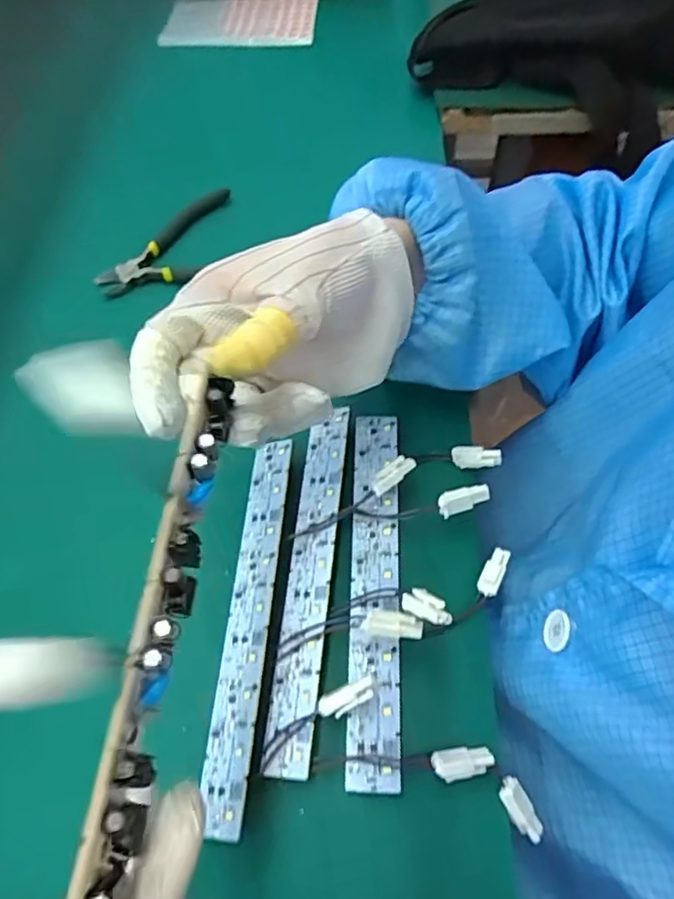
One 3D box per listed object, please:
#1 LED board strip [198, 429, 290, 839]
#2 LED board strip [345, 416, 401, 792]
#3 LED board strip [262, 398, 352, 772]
[{"bbox_3d":[-0.045,0.080,0.294,0.024,0.005,0.187,3,61,5],"label":"LED board strip"},{"bbox_3d":[0.019,0.065,0.304,0.024,0.006,0.189,0,61,4],"label":"LED board strip"},{"bbox_3d":[-0.015,0.062,0.306,0.026,0.004,0.186,-7,59,24],"label":"LED board strip"}]

